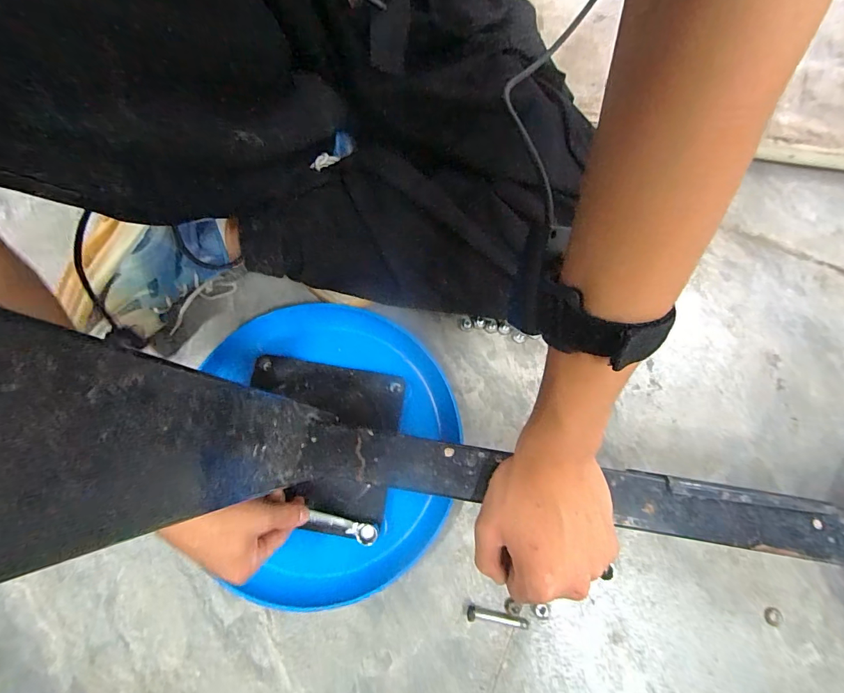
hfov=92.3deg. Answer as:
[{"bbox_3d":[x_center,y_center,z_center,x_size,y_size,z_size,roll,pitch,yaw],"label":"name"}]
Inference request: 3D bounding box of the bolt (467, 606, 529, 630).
[{"bbox_3d":[0.074,0.263,0.391,0.059,0.011,0.011,10,77,2],"label":"bolt"}]

